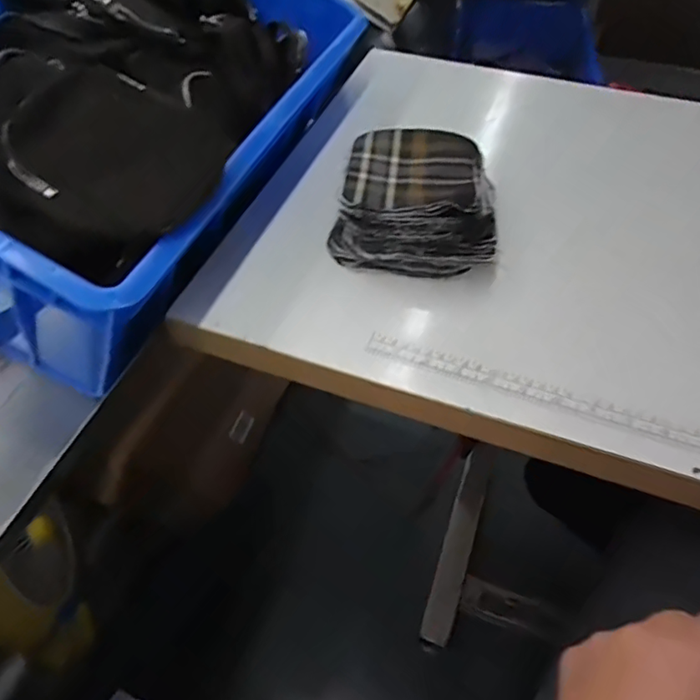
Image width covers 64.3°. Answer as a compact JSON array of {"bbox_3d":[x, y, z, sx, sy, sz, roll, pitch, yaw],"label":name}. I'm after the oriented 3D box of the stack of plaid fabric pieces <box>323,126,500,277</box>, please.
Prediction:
[{"bbox_3d":[0.064,-0.142,0.522,0.145,0.056,0.165,8,52,6],"label":"stack of plaid fabric pieces"}]

